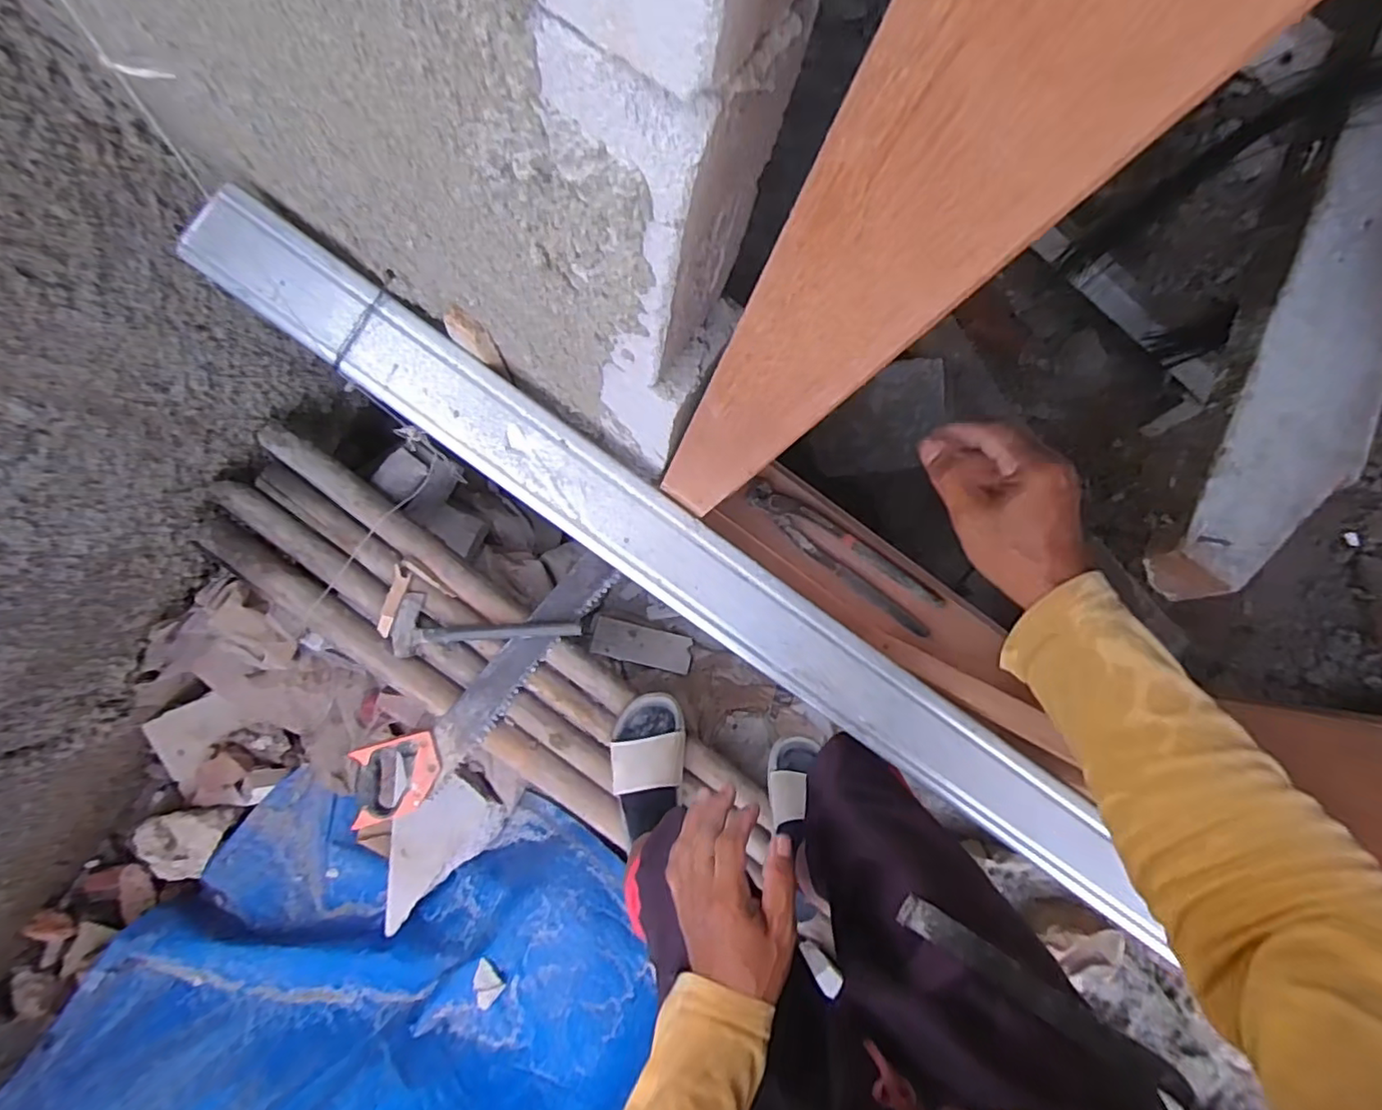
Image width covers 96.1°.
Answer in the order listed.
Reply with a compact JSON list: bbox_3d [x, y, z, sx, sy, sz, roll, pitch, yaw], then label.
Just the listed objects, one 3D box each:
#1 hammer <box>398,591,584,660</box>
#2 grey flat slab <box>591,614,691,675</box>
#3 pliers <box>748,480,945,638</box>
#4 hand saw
[{"bbox_3d":[-0.307,0.092,0.935,0.270,0.024,0.089,-7,87,-7],"label":"hammer"},{"bbox_3d":[-0.097,0.180,1.247,0.196,0.025,0.074,15,85,-5],"label":"grey flat slab"},{"bbox_3d":[0.148,0.001,0.604,0.220,0.021,0.048,33,84,-3],"label":"pliers"},{"bbox_3d":[-0.308,0.209,0.937,0.523,0.046,0.116,-41,92,-7],"label":"hand saw"}]

